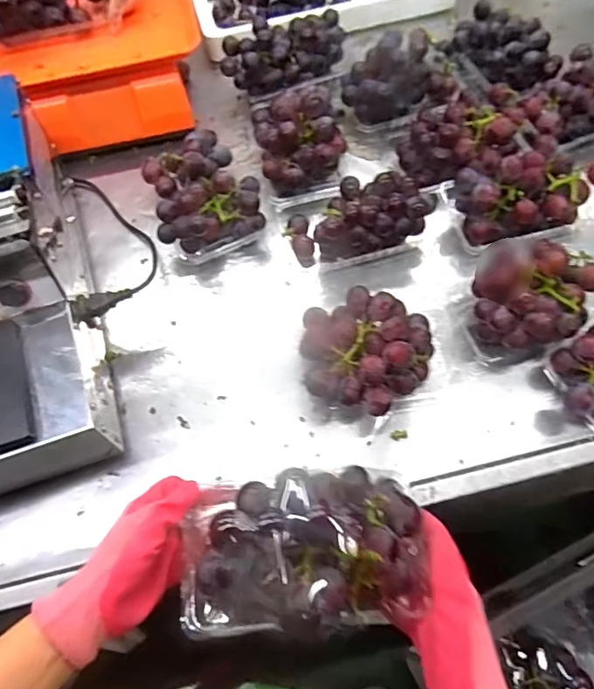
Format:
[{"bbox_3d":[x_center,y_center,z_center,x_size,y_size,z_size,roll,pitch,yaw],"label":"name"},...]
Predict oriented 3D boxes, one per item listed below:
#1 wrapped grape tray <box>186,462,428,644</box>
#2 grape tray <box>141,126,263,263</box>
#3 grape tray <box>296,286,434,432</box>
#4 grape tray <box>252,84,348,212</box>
[{"bbox_3d":[0.004,0.145,0.369,0.174,0.077,0.103,-6,64,0],"label":"wrapped grape tray"},{"bbox_3d":[-0.120,-0.195,0.663,0.137,0.078,0.156,-17,64,-6],"label":"grape tray"},{"bbox_3d":[0.077,0.019,0.559,0.144,0.090,0.119,7,64,6],"label":"grape tray"},{"bbox_3d":[0.005,-0.266,0.691,0.120,0.093,0.148,-8,64,-1],"label":"grape tray"}]

